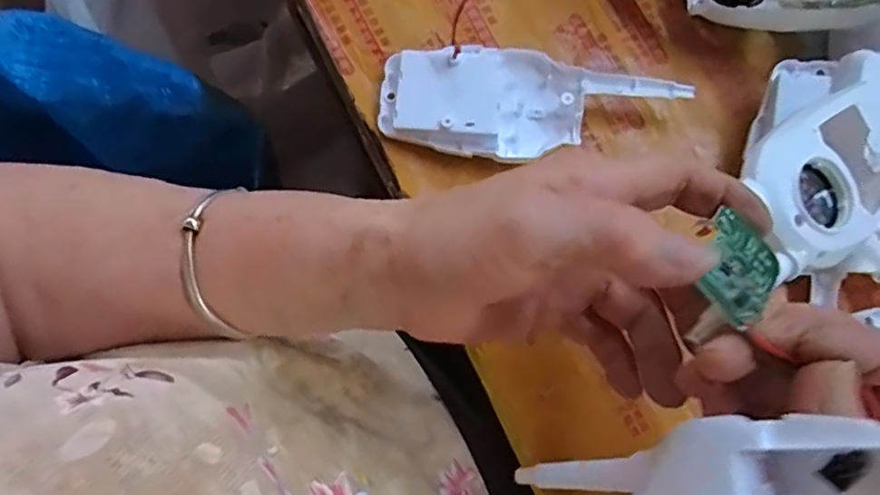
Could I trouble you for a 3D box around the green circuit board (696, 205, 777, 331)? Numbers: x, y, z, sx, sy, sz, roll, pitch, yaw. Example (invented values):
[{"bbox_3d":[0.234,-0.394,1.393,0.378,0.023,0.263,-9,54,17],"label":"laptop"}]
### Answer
[{"bbox_3d":[0.105,0.007,0.217,0.030,0.004,0.040,47,58,-2],"label":"green circuit board"}]

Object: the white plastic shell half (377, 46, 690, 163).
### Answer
[{"bbox_3d":[0.047,-0.075,0.339,0.159,0.022,0.062,7,77,1],"label":"white plastic shell half"}]

